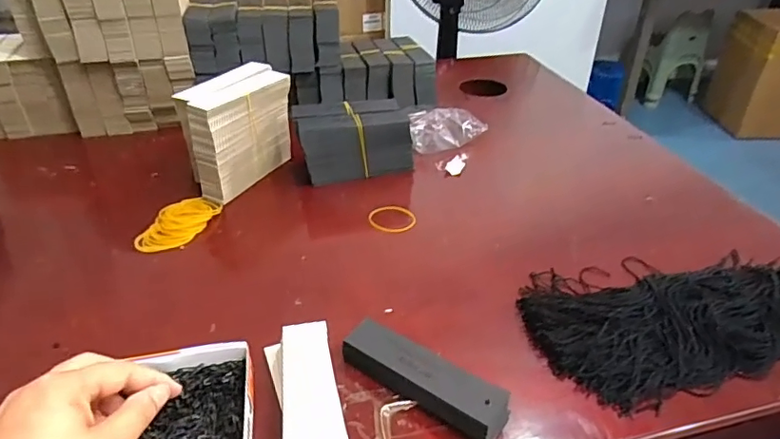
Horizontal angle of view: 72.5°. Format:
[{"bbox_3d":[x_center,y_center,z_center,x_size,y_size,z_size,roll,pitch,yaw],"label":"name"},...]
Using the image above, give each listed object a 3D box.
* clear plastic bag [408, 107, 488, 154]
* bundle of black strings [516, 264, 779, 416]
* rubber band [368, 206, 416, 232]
[{"bbox_3d":[0.079,-0.124,0.726,0.105,0.035,0.059,-9,36,-13],"label":"clear plastic bag"},{"bbox_3d":[0.254,0.072,0.439,0.272,0.025,0.132,-6,36,-8],"label":"bundle of black strings"},{"bbox_3d":[0.002,0.000,0.578,0.052,0.004,0.039,10,45,9],"label":"rubber band"}]

